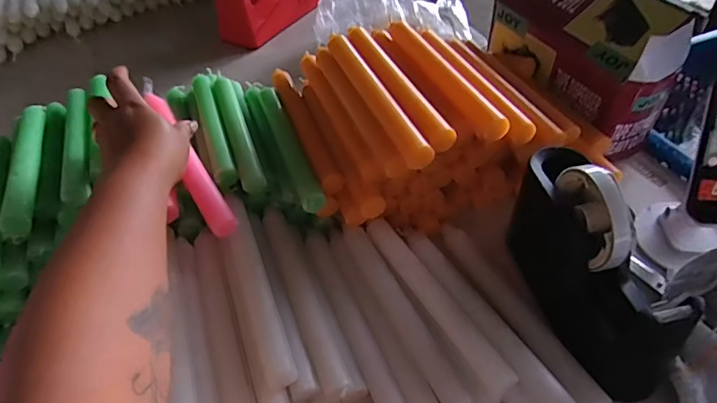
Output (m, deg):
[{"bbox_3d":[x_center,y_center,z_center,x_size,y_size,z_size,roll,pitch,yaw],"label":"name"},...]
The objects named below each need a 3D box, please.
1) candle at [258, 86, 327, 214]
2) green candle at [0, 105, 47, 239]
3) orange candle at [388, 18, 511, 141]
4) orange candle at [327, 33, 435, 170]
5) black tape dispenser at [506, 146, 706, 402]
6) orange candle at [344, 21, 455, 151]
[{"bbox_3d":[-0.073,-0.061,0.503,0.021,0.017,0.193,-17,47,-12],"label":"candle"},{"bbox_3d":[-0.322,-0.042,0.475,0.022,0.020,0.198,-17,46,-12],"label":"green candle"},{"bbox_3d":[0.078,-0.128,0.471,0.019,0.020,0.213,-17,46,-12],"label":"orange candle"},{"bbox_3d":[0.010,-0.104,0.456,0.021,0.021,0.214,-19,47,-13],"label":"orange candle"},{"bbox_3d":[0.180,0.040,0.382,0.064,0.114,0.184,-14,46,-9],"label":"black tape dispenser"},{"bbox_3d":[0.029,-0.115,0.462,0.024,0.019,0.205,-19,47,-13],"label":"orange candle"}]

